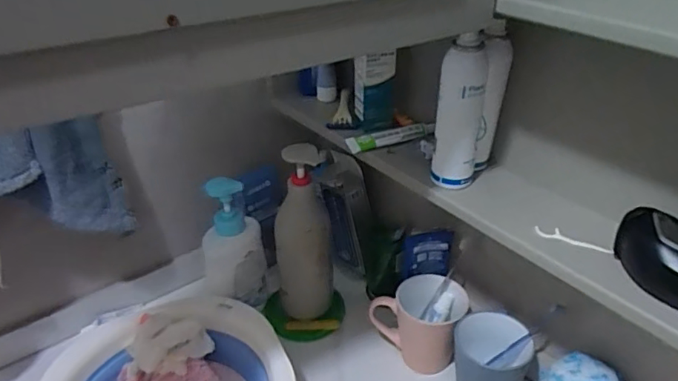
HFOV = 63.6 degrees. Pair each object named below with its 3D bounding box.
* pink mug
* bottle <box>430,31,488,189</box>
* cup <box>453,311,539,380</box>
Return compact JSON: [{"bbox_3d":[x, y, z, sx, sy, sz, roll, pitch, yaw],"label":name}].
[{"bbox_3d":[0.110,0.177,0.734,0.111,0.103,0.082,21,38,30],"label":"pink mug"},{"bbox_3d":[0.124,-0.079,0.558,0.044,0.148,0.044,9,34,15],"label":"bottle"},{"bbox_3d":[0.185,0.215,0.663,0.095,0.100,0.076,17,37,25],"label":"cup"}]

